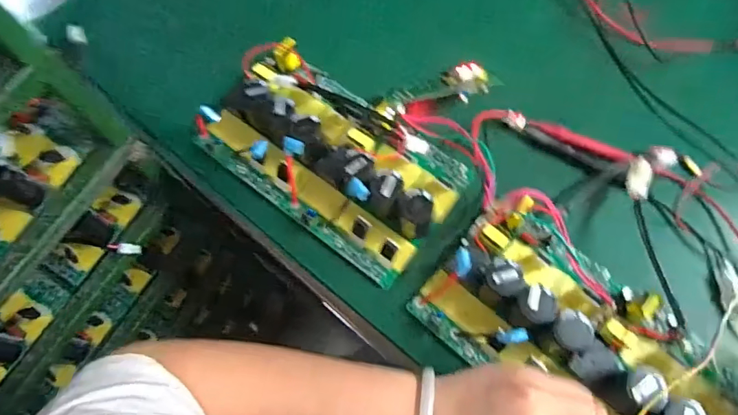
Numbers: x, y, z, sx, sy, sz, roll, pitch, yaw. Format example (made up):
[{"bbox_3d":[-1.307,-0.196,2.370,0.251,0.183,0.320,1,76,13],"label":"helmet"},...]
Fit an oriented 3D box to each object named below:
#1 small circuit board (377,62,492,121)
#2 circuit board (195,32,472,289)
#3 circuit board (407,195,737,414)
[{"bbox_3d":[0.066,-0.109,0.478,0.110,0.023,0.044,-26,70,-7],"label":"small circuit board"},{"bbox_3d":[-0.038,-0.058,0.461,0.247,0.055,0.144,36,75,14],"label":"circuit board"},{"bbox_3d":[0.167,0.104,0.386,0.242,0.058,0.134,40,76,15],"label":"circuit board"}]

